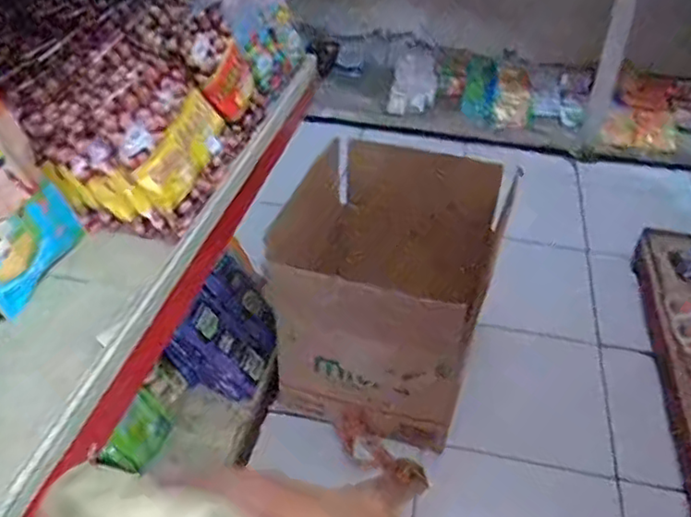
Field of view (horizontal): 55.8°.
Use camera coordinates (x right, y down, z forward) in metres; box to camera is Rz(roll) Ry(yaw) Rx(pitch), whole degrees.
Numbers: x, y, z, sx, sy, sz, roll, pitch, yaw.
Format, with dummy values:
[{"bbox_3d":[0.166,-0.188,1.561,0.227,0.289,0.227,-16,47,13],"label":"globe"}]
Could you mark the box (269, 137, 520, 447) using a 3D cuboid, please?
[{"bbox_3d":[0.078,0.048,1.064,0.285,0.312,0.349,12,39,13],"label":"box"}]

